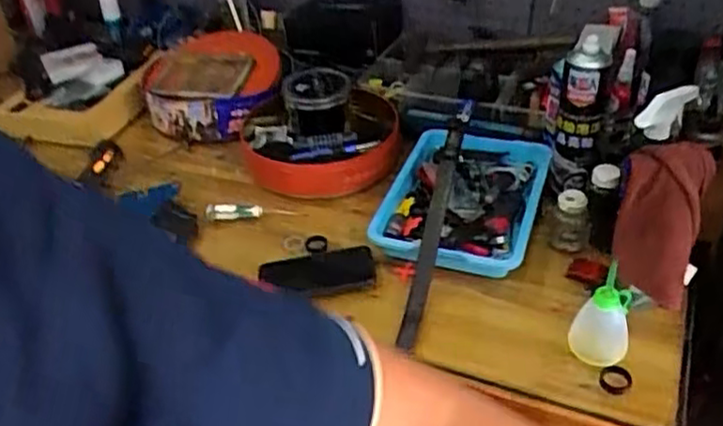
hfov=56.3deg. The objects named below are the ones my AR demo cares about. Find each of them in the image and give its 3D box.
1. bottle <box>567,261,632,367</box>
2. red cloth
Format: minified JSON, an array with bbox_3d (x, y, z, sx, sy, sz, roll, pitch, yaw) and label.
[{"bbox_3d":[0.299,0.132,0.839,0.065,0.111,0.056,-2,38,2],"label":"bottle"},{"bbox_3d":[0.364,0.013,0.829,0.093,0.184,0.078,9,39,16],"label":"red cloth"}]

